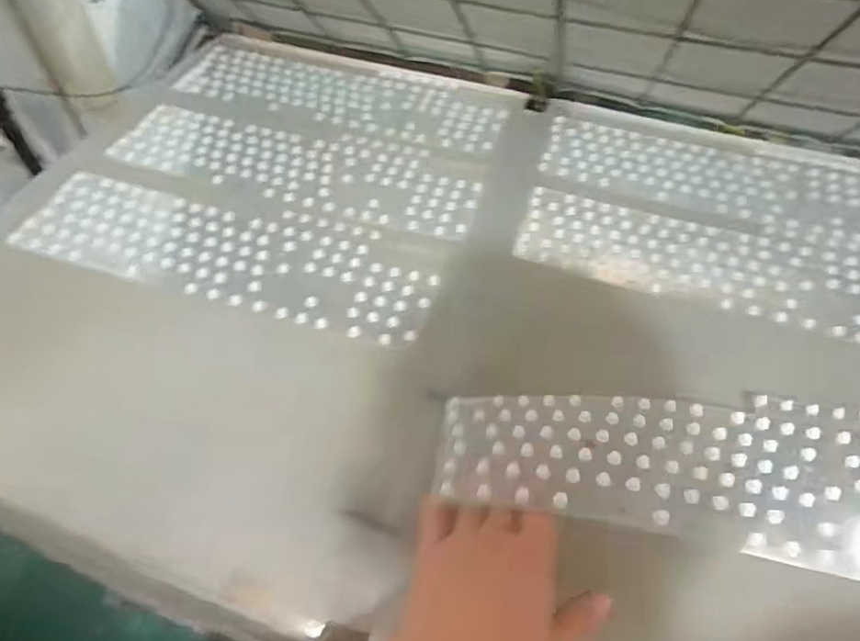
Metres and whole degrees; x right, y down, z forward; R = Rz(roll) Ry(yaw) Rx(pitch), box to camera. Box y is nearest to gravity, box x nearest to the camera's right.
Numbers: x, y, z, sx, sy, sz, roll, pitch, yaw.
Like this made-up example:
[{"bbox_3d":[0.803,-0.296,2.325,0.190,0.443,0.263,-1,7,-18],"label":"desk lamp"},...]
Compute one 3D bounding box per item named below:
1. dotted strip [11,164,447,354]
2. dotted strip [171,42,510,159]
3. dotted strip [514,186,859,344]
[{"bbox_3d":[-0.190,-0.070,0.536,0.401,0.010,0.125,14,54,9],"label":"dotted strip"},{"bbox_3d":[-0.109,-0.285,0.695,0.409,0.011,0.127,16,55,11],"label":"dotted strip"},{"bbox_3d":[0.290,-0.056,0.528,0.399,0.010,0.126,15,54,12],"label":"dotted strip"}]

